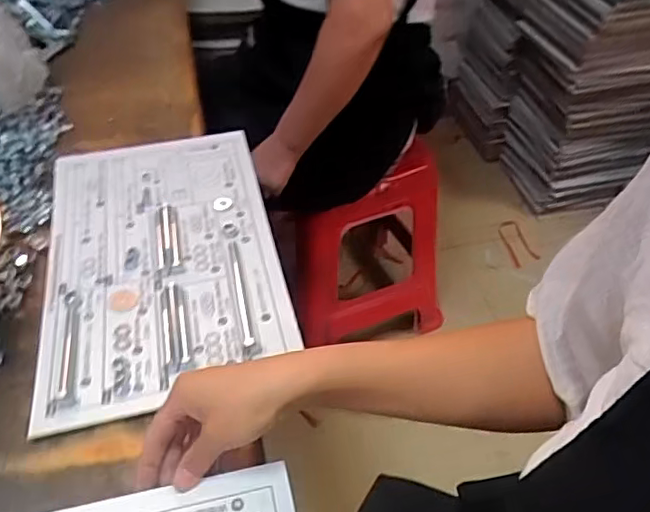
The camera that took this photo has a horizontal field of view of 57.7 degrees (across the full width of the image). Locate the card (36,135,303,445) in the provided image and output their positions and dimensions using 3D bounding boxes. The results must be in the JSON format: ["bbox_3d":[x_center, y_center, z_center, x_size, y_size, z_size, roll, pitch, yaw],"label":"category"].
[{"bbox_3d":[-0.180,-0.008,0.642,0.242,0.016,0.383,-10,46,-10],"label":"card"}]

